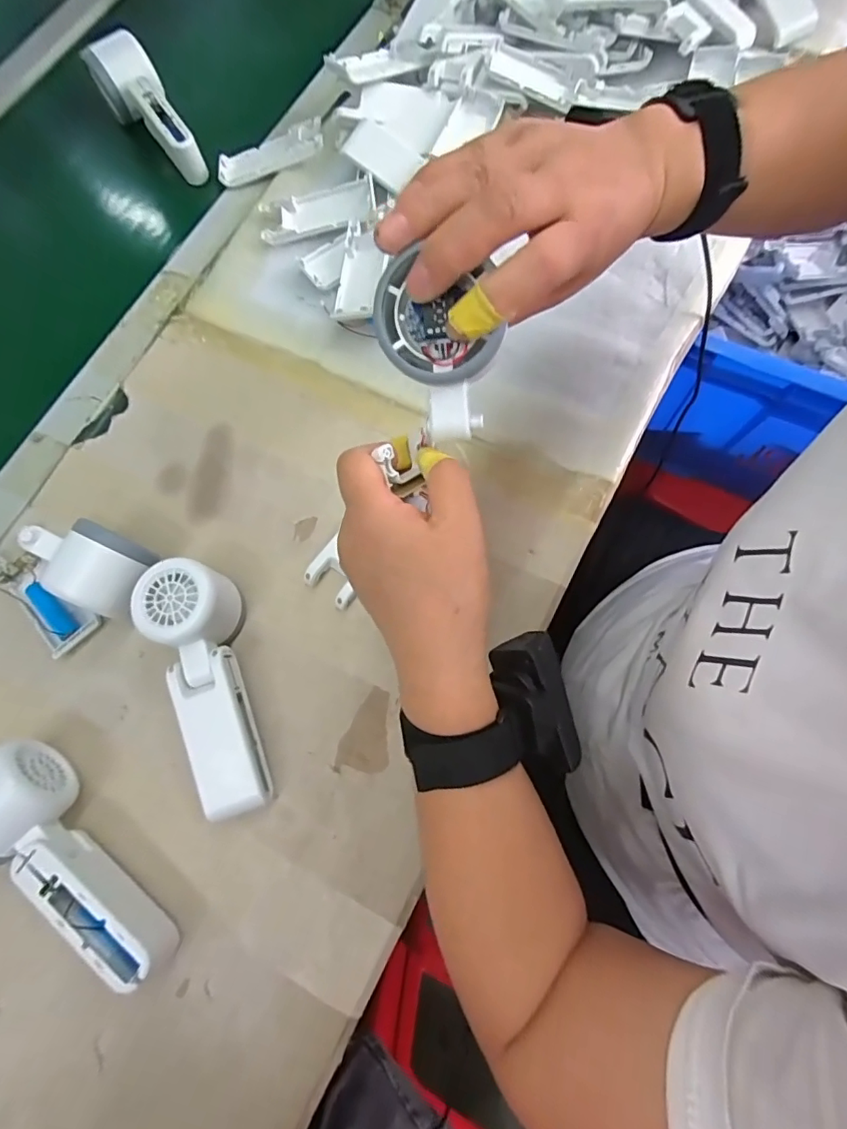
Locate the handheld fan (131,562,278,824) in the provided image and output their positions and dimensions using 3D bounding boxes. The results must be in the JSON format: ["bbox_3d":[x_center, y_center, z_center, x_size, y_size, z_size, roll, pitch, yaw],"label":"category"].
[{"bbox_3d":[-0.141,0.079,0.344,0.056,0.046,0.162,-18,72,-3],"label":"handheld fan"}]

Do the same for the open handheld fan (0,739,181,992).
[{"bbox_3d":[-0.221,0.183,0.316,0.054,0.052,0.167,-42,75,-10],"label":"open handheld fan"}]

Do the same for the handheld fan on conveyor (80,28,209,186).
[{"bbox_3d":[-0.256,-0.430,0.499,0.051,0.048,0.140,-38,88,-9],"label":"handheld fan on conveyor"}]

